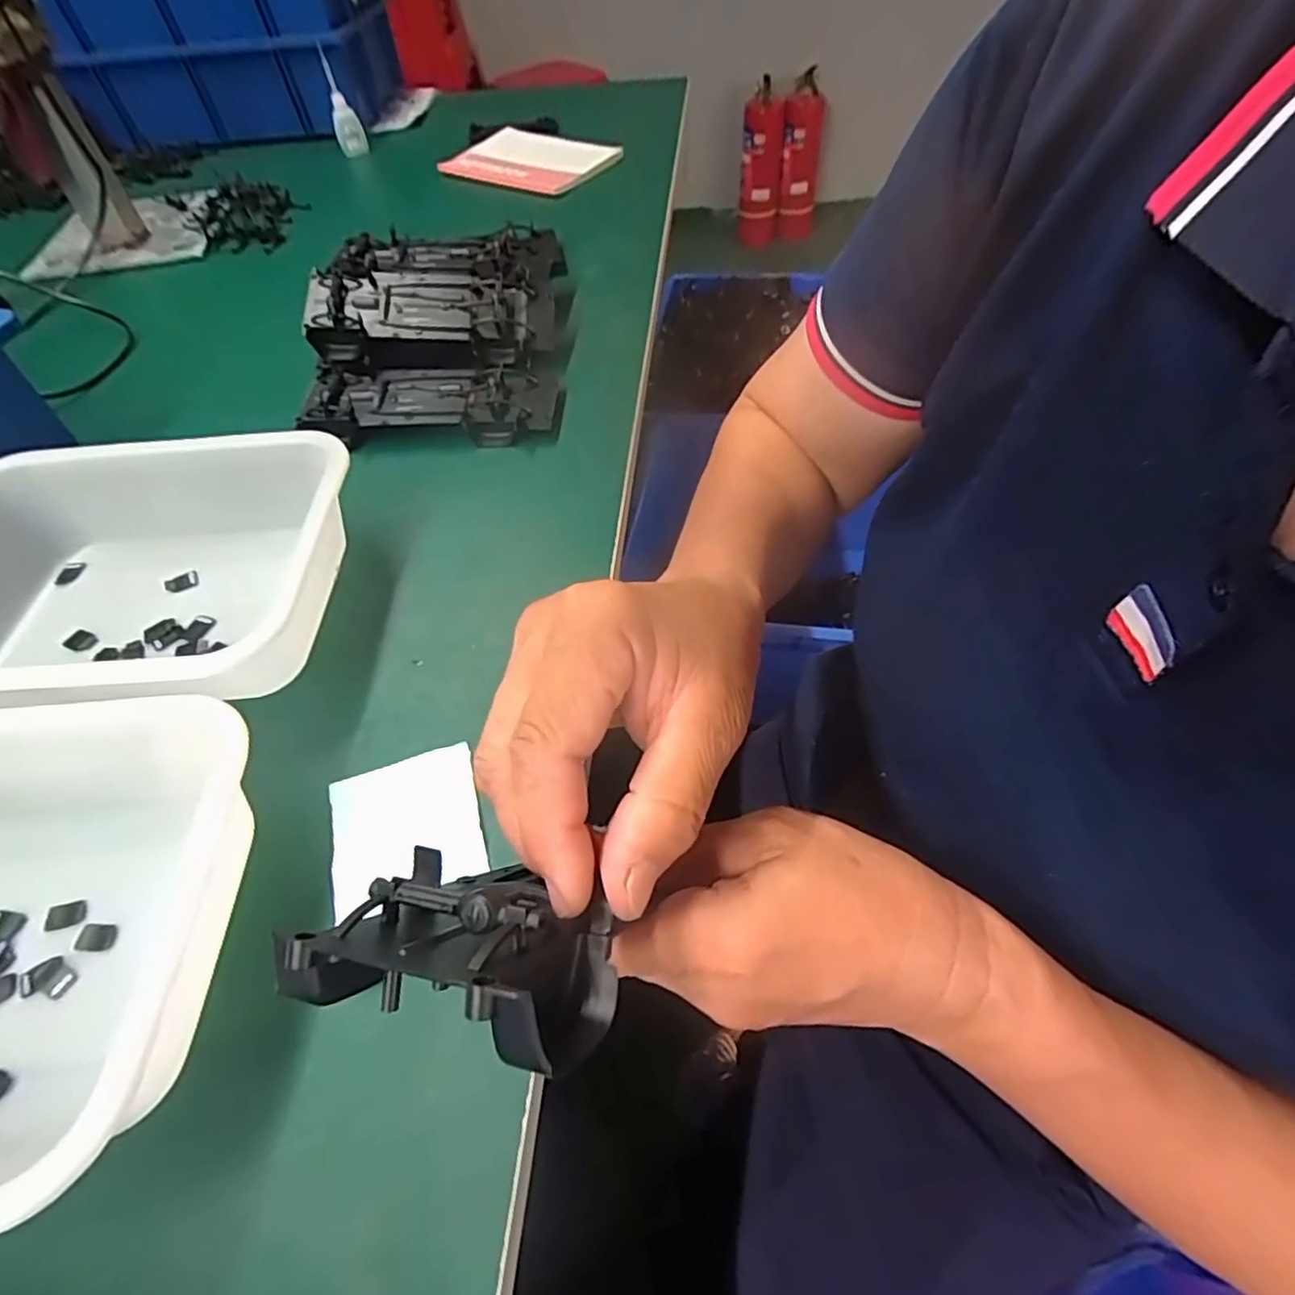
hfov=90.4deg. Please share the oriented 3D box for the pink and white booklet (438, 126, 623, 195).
[{"bbox_3d":[-0.144,-0.614,0.802,0.188,0.009,0.135,29,61,22],"label":"pink and white booklet"}]

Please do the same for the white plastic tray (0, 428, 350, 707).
[{"bbox_3d":[-0.303,-0.036,0.375,0.243,0.062,0.187,-1,54,3],"label":"white plastic tray"}]

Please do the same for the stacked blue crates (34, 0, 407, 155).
[{"bbox_3d":[-0.592,-0.908,0.925,0.399,0.211,0.324,-5,54,0],"label":"stacked blue crates"}]

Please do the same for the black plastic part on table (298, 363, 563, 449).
[{"bbox_3d":[-0.167,-0.192,0.503,0.193,0.029,0.085,-2,54,2],"label":"black plastic part on table"}]

